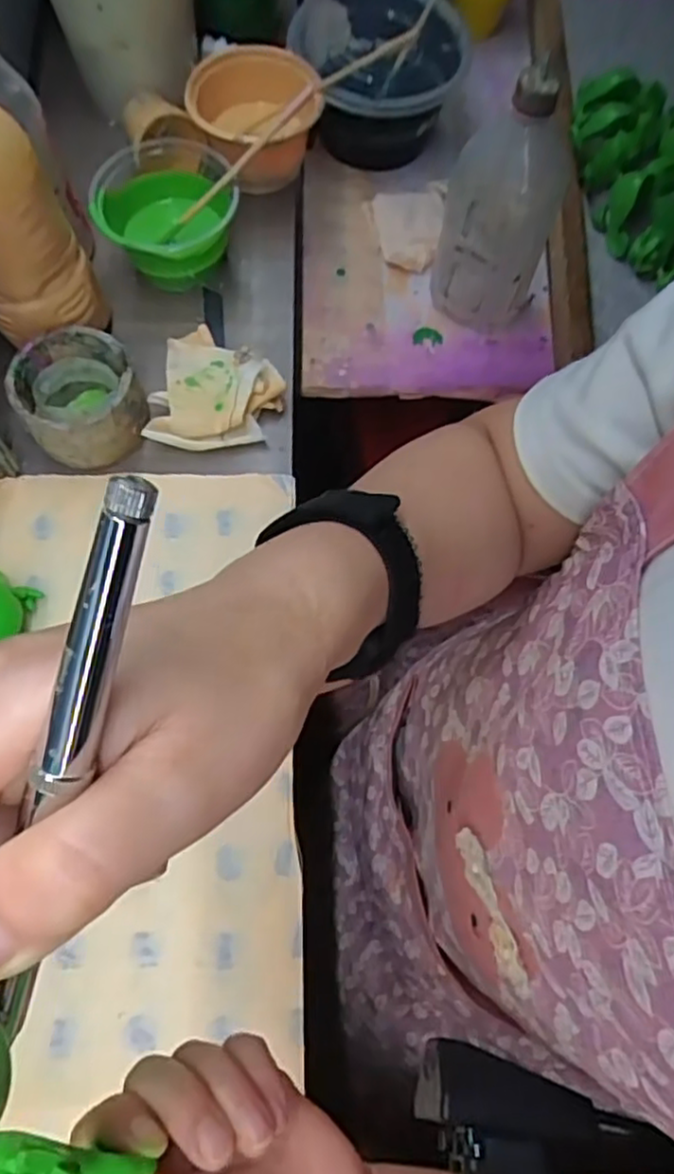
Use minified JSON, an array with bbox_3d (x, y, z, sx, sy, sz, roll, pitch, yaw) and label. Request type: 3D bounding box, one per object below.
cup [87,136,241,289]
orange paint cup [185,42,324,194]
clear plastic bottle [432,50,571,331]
[{"bbox_3d":[-0.142,-0.311,0.584,0.113,0.078,0.120,1,71,-2],"label":"cup"},{"bbox_3d":[-0.070,-0.409,0.609,0.114,0.076,0.127,-10,72,-6],"label":"orange paint cup"},{"bbox_3d":[0.135,-0.310,0.559,0.088,0.193,0.067,13,71,2],"label":"clear plastic bottle"}]

